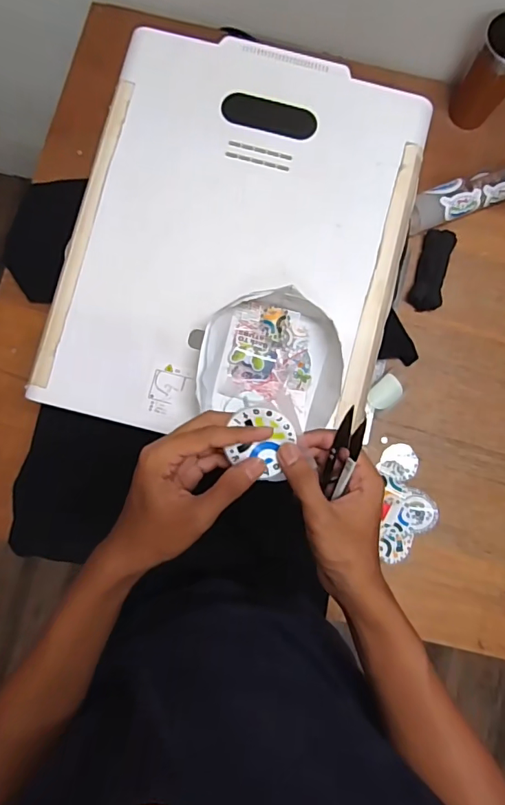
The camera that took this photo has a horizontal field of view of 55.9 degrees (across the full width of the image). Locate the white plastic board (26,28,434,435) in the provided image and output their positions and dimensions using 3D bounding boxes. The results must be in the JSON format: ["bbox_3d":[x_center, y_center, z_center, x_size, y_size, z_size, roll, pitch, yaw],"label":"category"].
[{"bbox_3d":[-0.015,-0.202,0.589,0.397,0.017,0.496,14,85,-1],"label":"white plastic board"}]

